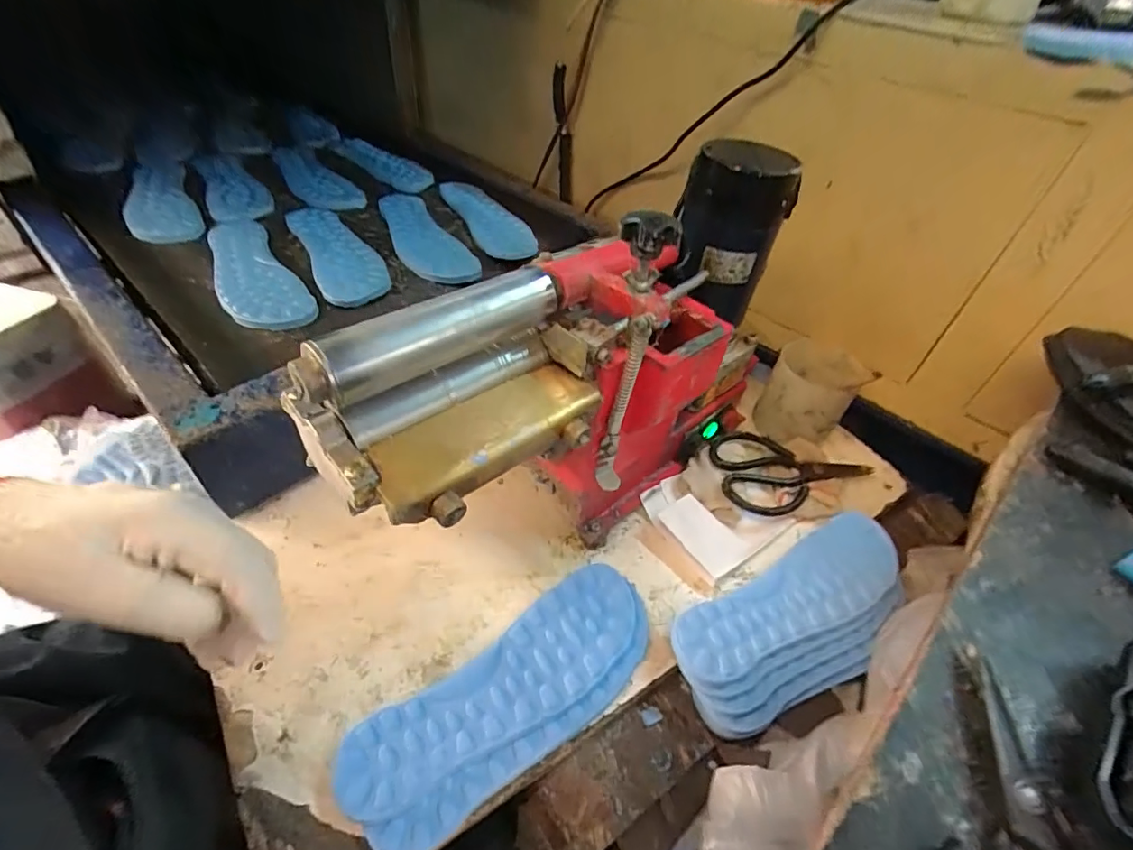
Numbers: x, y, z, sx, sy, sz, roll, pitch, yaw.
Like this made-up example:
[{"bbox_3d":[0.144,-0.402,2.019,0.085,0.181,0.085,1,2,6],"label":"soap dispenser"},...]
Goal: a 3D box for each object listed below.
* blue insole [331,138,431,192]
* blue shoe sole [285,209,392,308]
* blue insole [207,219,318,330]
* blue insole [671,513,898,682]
[{"bbox_3d":[-0.302,-0.441,0.860,0.233,0.023,0.063,36,53,26],"label":"blue insole"},{"bbox_3d":[-0.290,-0.219,0.643,0.076,0.022,0.218,-21,52,-25],"label":"blue shoe sole"},{"bbox_3d":[-0.369,-0.182,0.591,0.082,0.013,0.257,-26,54,-28],"label":"blue insole"},{"bbox_3d":[0.200,0.148,0.439,0.242,0.019,0.075,-21,52,-24],"label":"blue insole"}]

